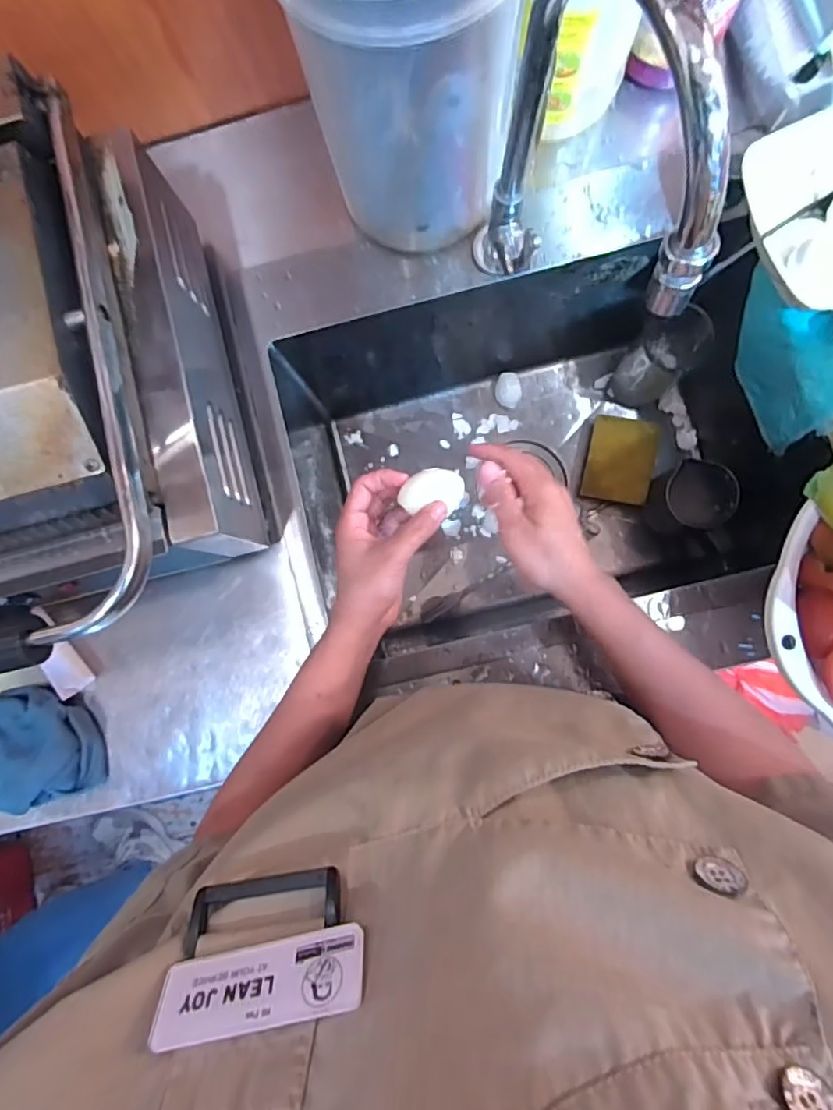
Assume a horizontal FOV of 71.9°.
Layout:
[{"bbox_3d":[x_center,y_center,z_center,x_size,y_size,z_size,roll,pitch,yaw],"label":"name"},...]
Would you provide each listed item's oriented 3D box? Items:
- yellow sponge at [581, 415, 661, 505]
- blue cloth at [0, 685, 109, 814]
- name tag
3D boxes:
[{"bbox_3d":[0.244,-0.114,0.685,0.075,0.019,0.100,14,86,6],"label":"yellow sponge"},{"bbox_3d":[-0.347,0.170,0.498,0.138,0.041,0.102,-17,84,3],"label":"blue cloth"},{"bbox_3d":[-0.054,0.149,0.199,0.073,0.026,0.004,-16,122,4],"label":"name tag"}]

